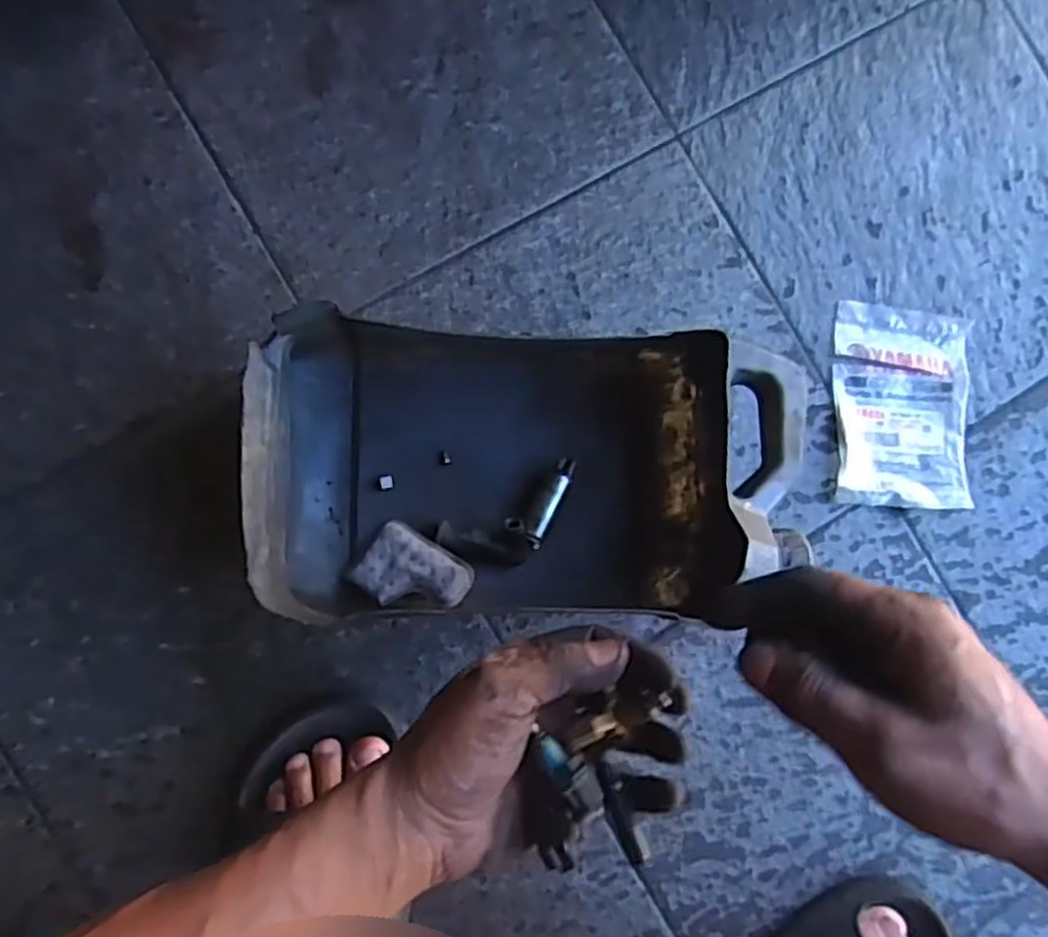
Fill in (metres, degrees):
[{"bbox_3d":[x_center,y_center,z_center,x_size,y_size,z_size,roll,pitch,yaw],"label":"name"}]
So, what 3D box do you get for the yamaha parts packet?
[{"bbox_3d":[0.280,-0.046,0.562,0.103,0.008,0.147,3,86,-6],"label":"yamaha parts packet"}]

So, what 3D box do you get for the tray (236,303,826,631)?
[{"bbox_3d":[0.005,0.003,0.481,0.321,0.098,0.177,2,86,-6],"label":"tray"}]

